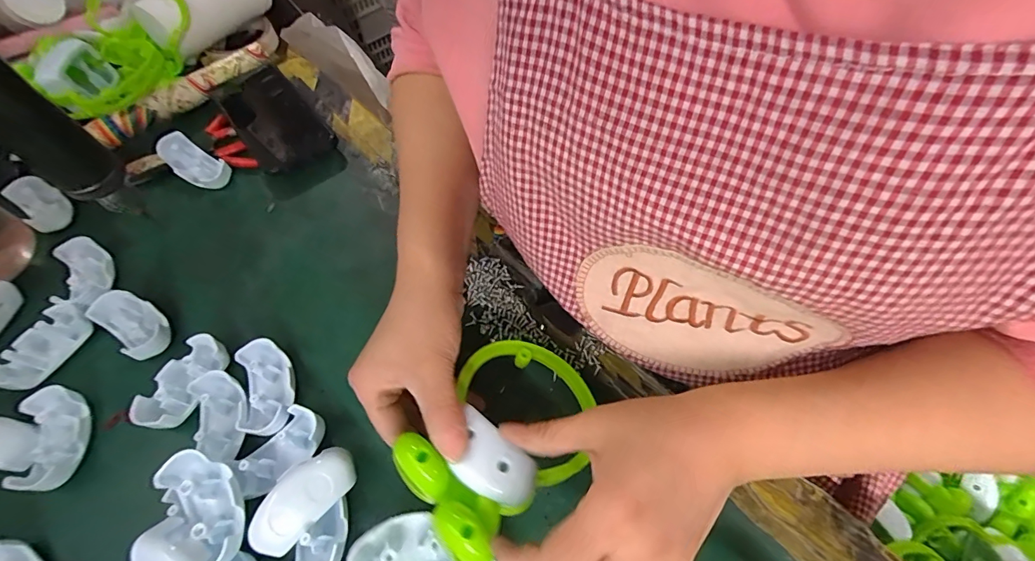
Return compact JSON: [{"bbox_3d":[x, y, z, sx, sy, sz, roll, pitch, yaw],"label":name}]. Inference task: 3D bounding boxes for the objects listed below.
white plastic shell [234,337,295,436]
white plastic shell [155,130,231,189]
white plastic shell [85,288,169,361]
[{"bbox_3d":[-0.177,0.075,0.312,0.033,0.026,0.067,-15,60,-6],"label":"white plastic shell"},{"bbox_3d":[-0.314,-0.116,0.429,0.064,0.023,0.032,35,64,-4],"label":"white plastic shell"},{"bbox_3d":[-0.297,0.034,0.341,0.066,0.022,0.033,29,65,18],"label":"white plastic shell"}]

